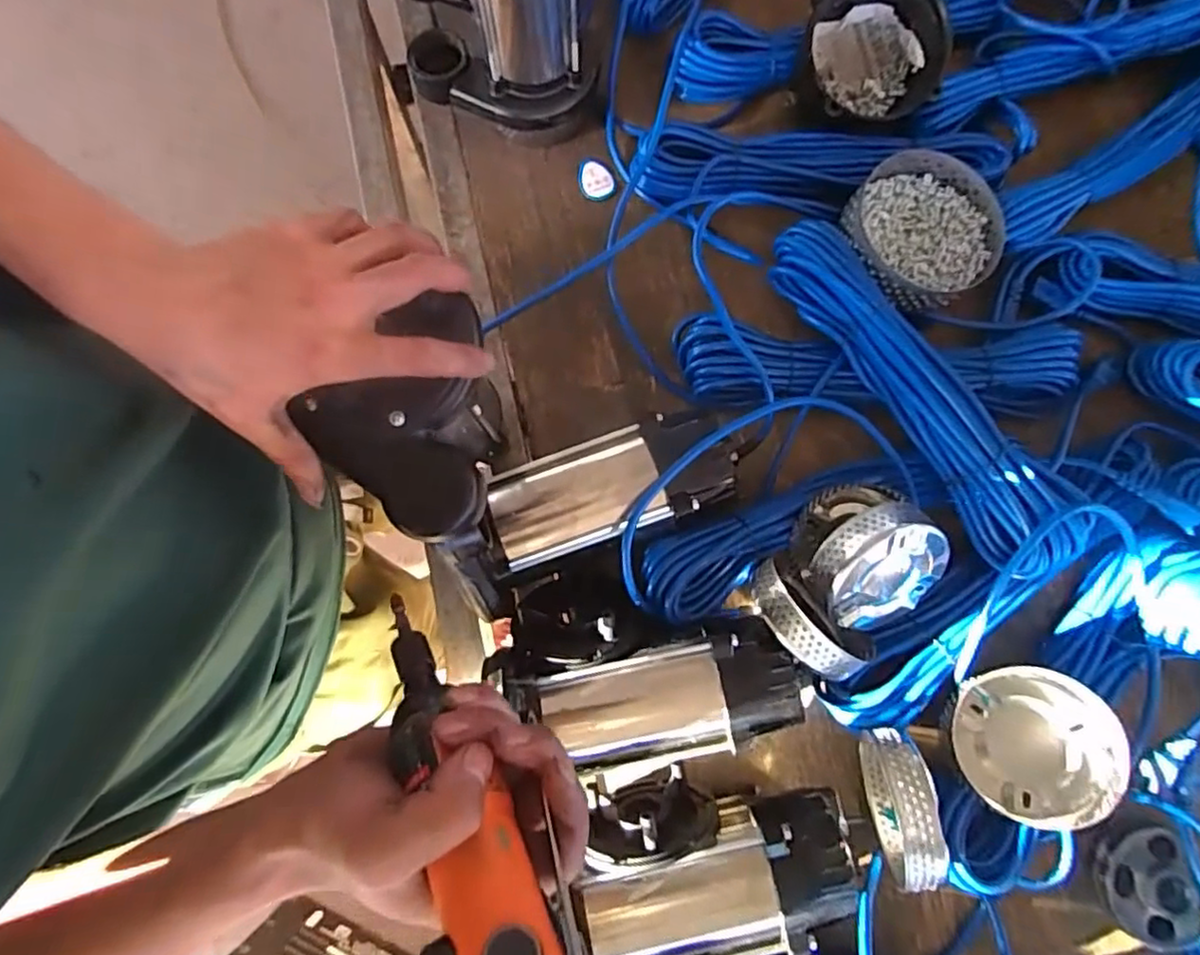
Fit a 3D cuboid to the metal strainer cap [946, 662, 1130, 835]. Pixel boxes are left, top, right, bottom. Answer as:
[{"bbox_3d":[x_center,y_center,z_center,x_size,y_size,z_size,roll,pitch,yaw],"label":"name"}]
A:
[{"bbox_3d":[0.324,0.202,0.485,0.109,0.030,0.109,-7,65,16],"label":"metal strainer cap"}]

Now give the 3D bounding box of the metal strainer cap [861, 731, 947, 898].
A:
[{"bbox_3d":[0.218,0.246,0.480,0.030,0.112,0.108,-8,79,-2],"label":"metal strainer cap"}]

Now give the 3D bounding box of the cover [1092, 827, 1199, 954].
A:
[{"bbox_3d":[0.432,0.325,0.509,0.069,0.017,0.085,-9,79,-2],"label":"cover"}]

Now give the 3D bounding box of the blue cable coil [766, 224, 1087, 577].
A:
[{"bbox_3d":[0.262,-0.073,0.537,0.060,0.055,0.341,-31,81,-6],"label":"blue cable coil"}]

